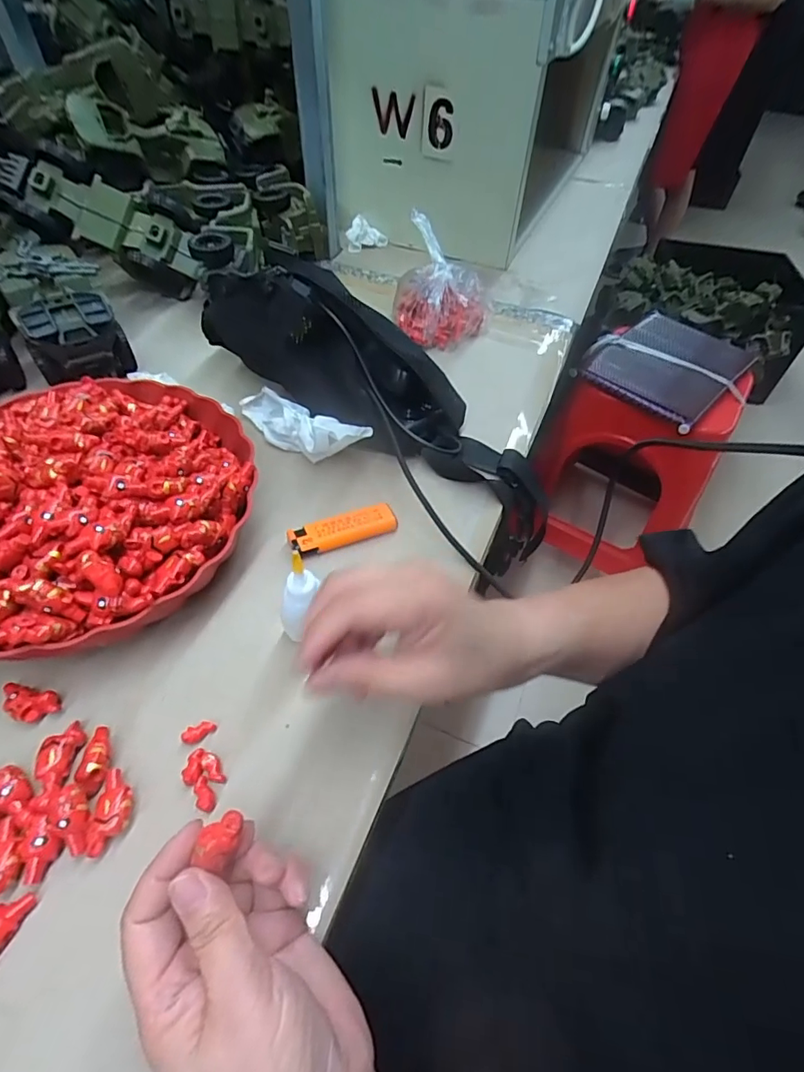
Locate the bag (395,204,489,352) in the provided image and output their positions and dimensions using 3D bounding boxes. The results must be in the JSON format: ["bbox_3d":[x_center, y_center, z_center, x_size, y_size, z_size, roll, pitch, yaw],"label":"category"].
[{"bbox_3d":[0.045,-0.279,0.575,0.104,0.080,0.129,7,52,3],"label":"bag"}]

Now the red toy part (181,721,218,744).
[{"bbox_3d":[-0.117,0.112,0.292,0.019,0.005,0.010,-25,58,-22],"label":"red toy part"}]

